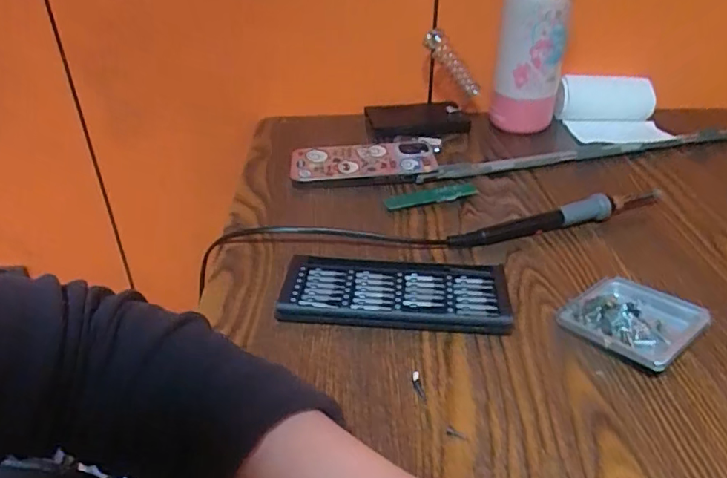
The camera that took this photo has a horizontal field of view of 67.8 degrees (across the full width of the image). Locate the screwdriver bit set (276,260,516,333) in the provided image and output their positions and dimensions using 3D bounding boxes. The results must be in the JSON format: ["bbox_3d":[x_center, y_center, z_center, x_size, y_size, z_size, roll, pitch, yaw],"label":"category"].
[{"bbox_3d":[0.021,0.037,0.376,0.153,0.019,0.060,2,35,6],"label":"screwdriver bit set"}]

